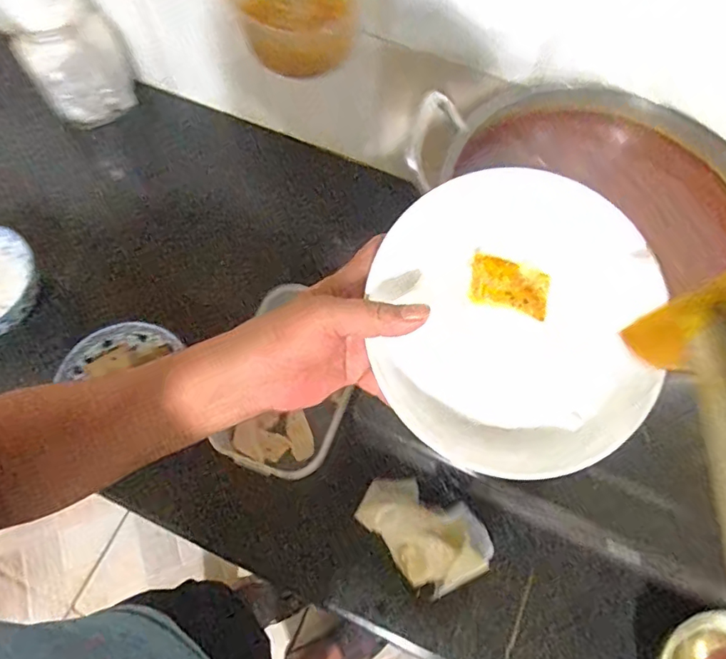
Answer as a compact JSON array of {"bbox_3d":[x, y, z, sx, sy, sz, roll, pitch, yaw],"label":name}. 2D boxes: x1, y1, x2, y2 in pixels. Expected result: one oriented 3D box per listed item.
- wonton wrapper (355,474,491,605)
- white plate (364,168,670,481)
[{"bbox_3d":[0.076,0.248,0.654,0.164,0.058,0.111,41,69,17],"label":"wonton wrapper"},{"bbox_3d":[0.099,-0.006,0.347,0.184,0.046,0.188,0,93,9],"label":"white plate"}]

